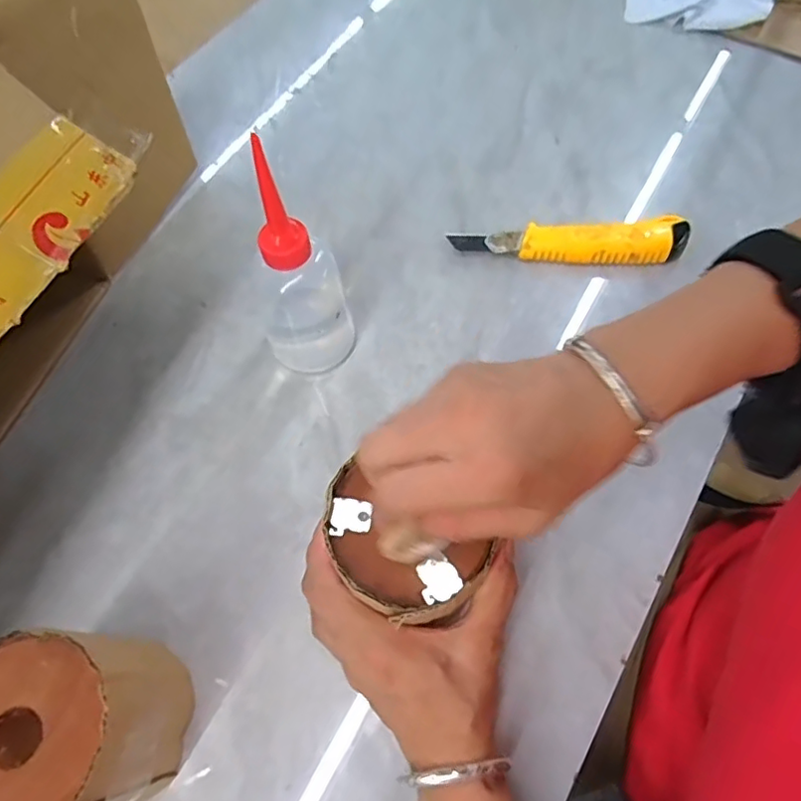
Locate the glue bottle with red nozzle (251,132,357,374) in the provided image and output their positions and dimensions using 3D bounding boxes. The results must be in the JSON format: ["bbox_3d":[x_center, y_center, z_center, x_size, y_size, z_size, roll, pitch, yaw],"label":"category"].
[{"bbox_3d":[-0.066,-0.079,0.371,0.061,0.159,0.055,-13,64,-5],"label":"glue bottle with red nozzle"}]

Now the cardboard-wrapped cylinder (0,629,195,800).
[{"bbox_3d":[-0.160,0.162,0.286,0.084,0.109,0.079,-1,64,1],"label":"cardboard-wrapped cylinder"}]

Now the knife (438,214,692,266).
[{"bbox_3d":[0.135,-0.123,0.461,0.182,0.022,0.035,-3,64,0],"label":"knife"}]

